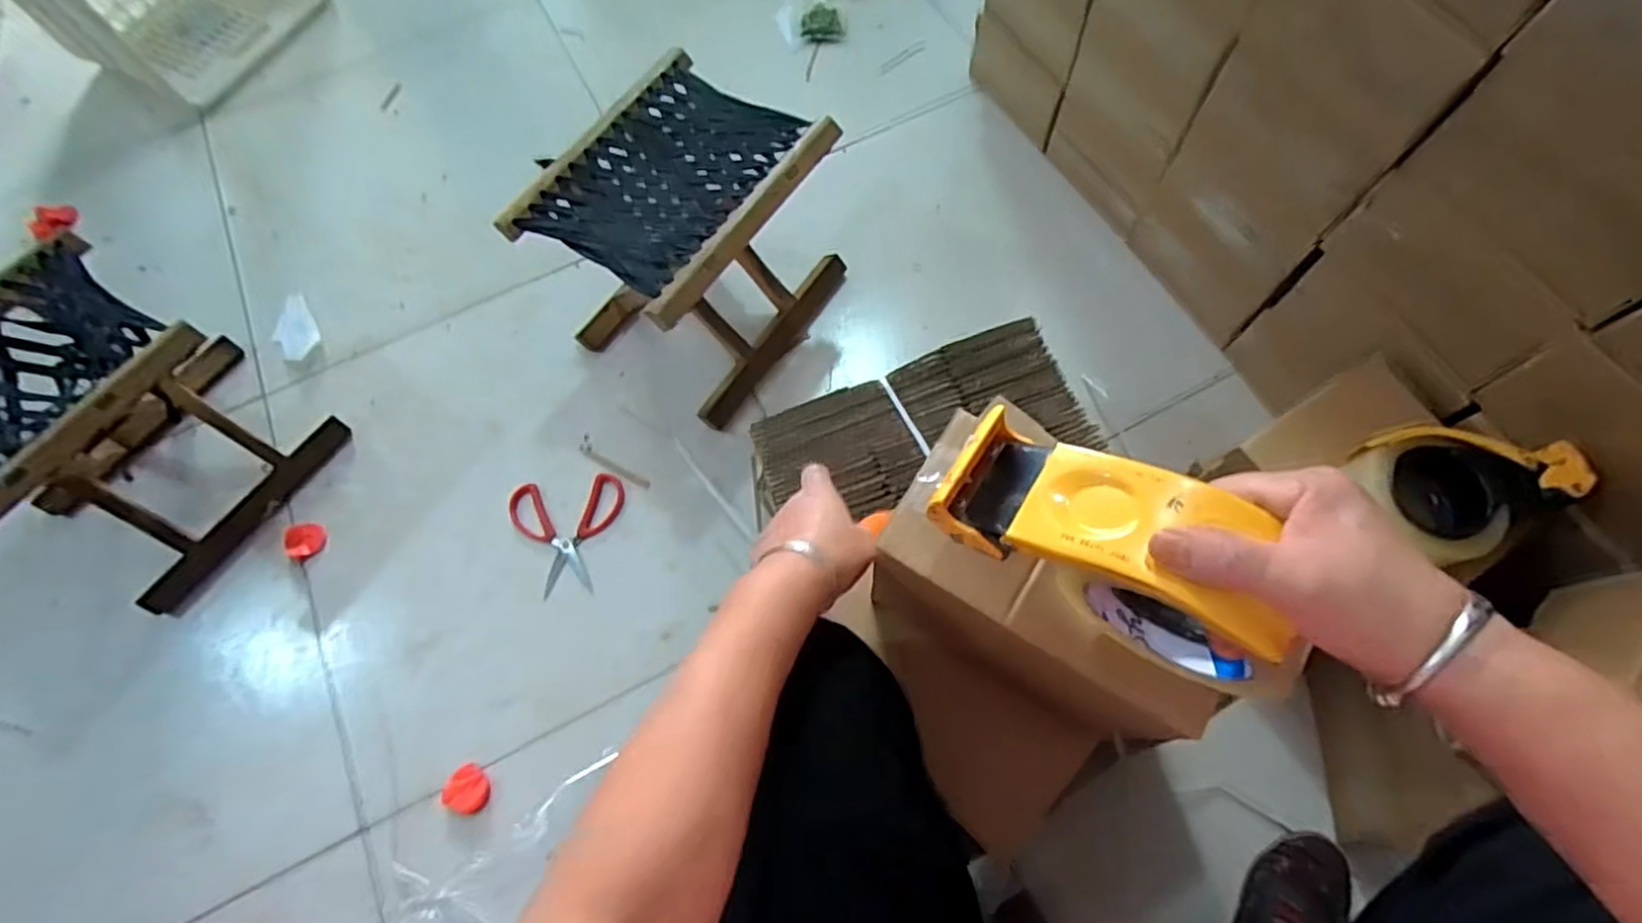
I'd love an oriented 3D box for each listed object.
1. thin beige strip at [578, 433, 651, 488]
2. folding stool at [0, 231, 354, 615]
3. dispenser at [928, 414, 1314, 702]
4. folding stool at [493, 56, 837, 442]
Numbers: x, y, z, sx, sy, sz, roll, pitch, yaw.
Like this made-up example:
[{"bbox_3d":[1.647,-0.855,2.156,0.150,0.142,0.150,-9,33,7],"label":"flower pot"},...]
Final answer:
[{"bbox_3d":[-0.276,0.003,0.917,0.122,0.004,0.021,33,72,16],"label":"thin beige strip"},{"bbox_3d":[-0.834,-0.041,0.813,0.278,0.253,0.294,32,71,16],"label":"folding stool"},{"bbox_3d":[0.140,0.047,0.341,0.180,0.100,0.064,35,72,17],"label":"dispenser"},{"bbox_3d":[-0.156,-0.265,0.884,0.256,0.270,0.311,34,72,16],"label":"folding stool"}]

